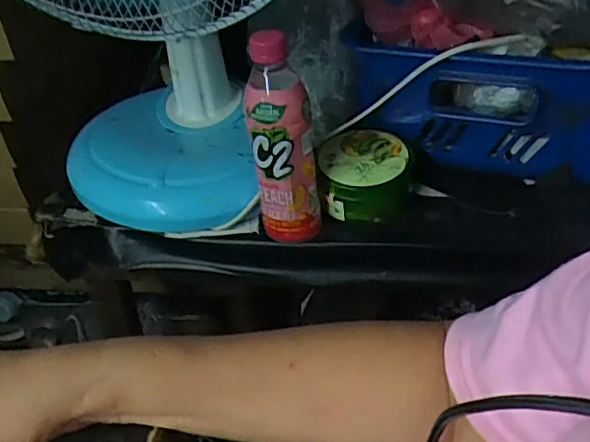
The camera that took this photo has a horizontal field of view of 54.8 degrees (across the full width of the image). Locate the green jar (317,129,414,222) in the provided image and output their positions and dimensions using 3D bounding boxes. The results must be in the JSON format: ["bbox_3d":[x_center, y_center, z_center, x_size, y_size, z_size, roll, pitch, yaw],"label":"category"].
[{"bbox_3d":[0.075,-0.051,0.612,0.093,0.059,0.089,1,38,7],"label":"green jar"}]

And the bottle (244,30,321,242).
[{"bbox_3d":[-0.012,-0.076,0.540,0.062,0.201,0.050,-1,38,5],"label":"bottle"}]

